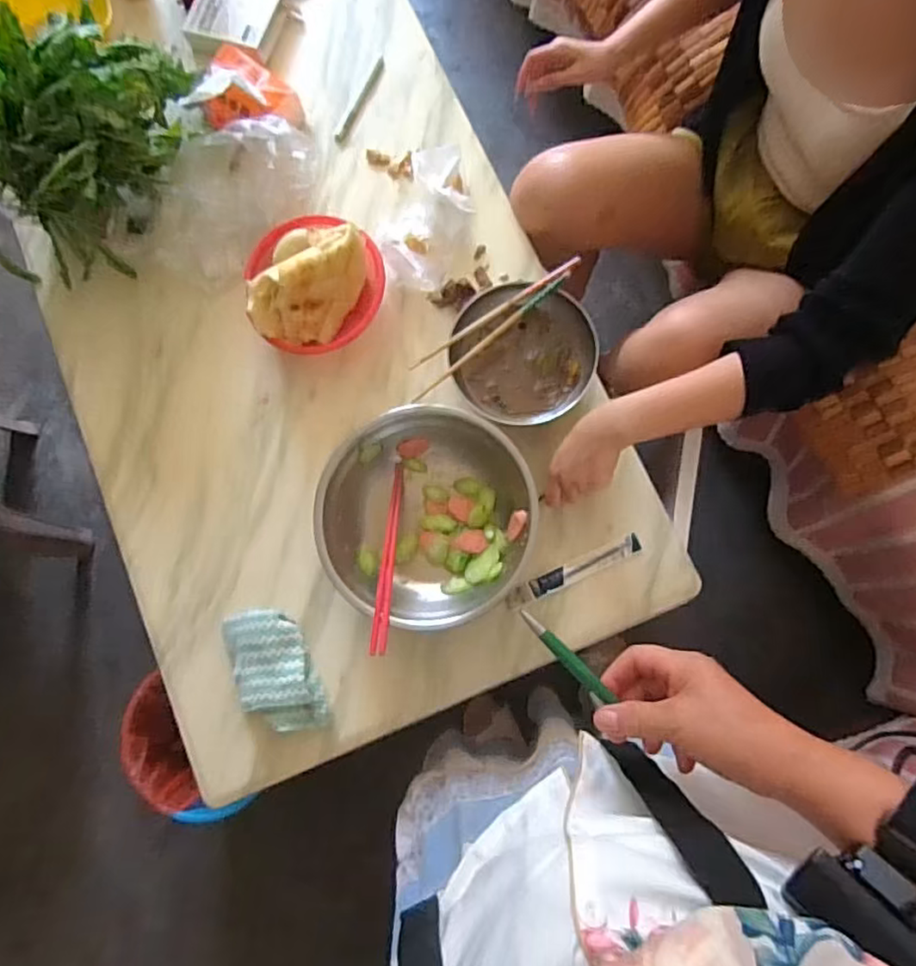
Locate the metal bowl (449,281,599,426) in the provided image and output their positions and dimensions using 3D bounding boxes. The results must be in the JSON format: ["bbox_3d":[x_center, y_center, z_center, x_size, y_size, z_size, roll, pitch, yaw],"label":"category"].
[{"bbox_3d":[0.078,-0.150,0.743,0.163,0.083,0.154,-1,81,4],"label":"metal bowl"}]

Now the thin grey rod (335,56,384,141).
[{"bbox_3d":[-0.135,-0.537,0.868,0.014,0.005,0.141,25,84,7],"label":"thin grey rod"}]

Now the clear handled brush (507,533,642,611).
[{"bbox_3d":[0.138,0.106,0.741,0.170,0.010,0.022,-25,80,0],"label":"clear handled brush"}]

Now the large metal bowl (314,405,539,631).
[{"bbox_3d":[-0.036,0.039,0.728,0.241,0.066,0.246,-1,81,4],"label":"large metal bowl"}]

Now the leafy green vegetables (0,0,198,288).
[{"bbox_3d":[-0.472,-0.418,0.759,0.309,0.190,0.249,-31,80,-1],"label":"leafy green vegetables"}]

